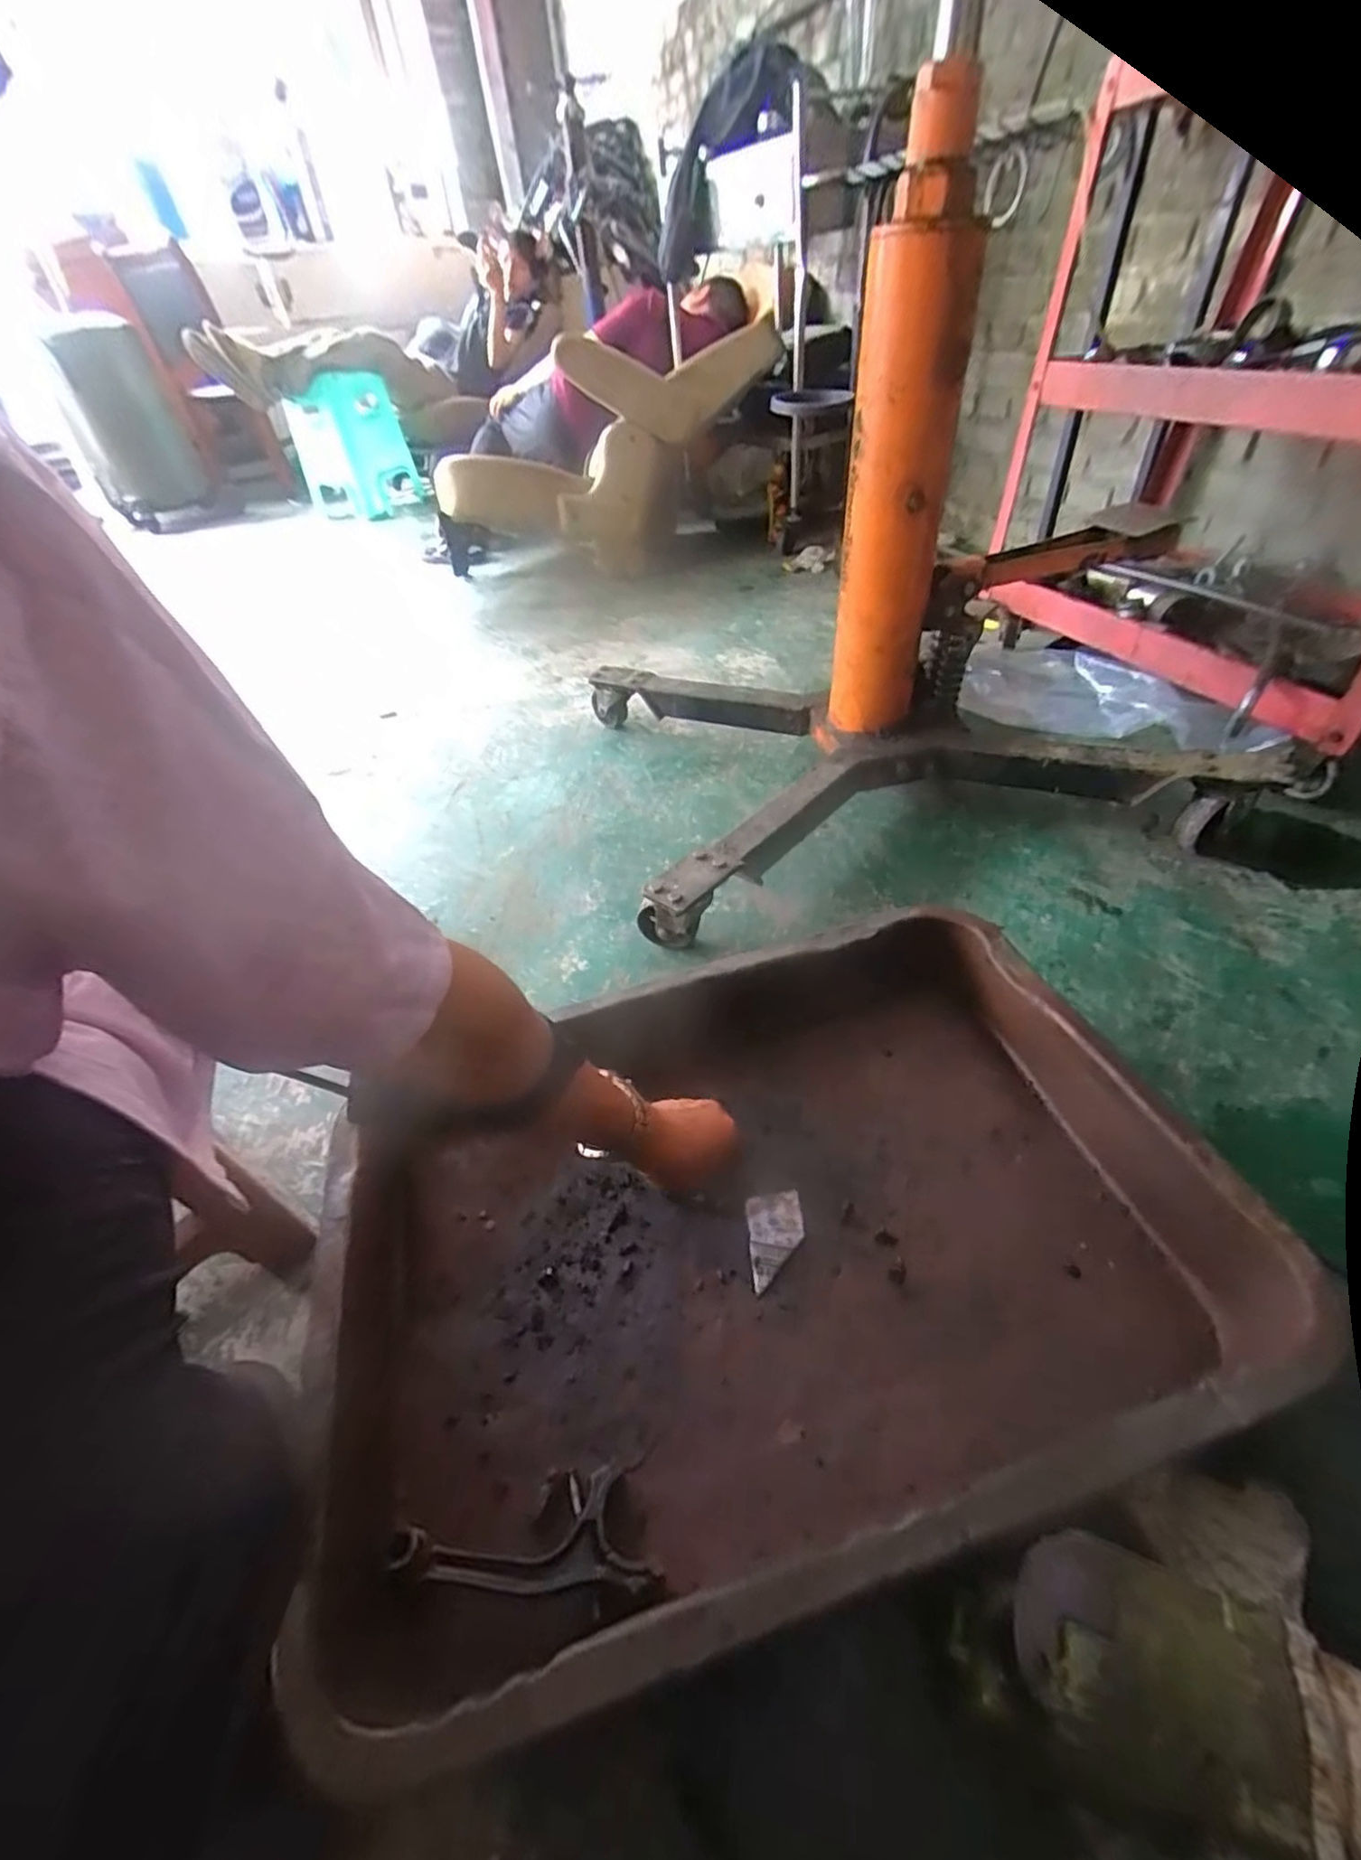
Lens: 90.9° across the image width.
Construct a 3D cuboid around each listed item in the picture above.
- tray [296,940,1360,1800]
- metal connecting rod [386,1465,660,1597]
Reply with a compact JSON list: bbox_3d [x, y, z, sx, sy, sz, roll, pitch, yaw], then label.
[{"bbox_3d":[0.046,0.219,0.532,0.622,0.120,0.440,-15,45,-8],"label":"tray"},{"bbox_3d":[-0.098,0.381,0.420,0.151,0.027,0.062,2,23,-6],"label":"metal connecting rod"}]

